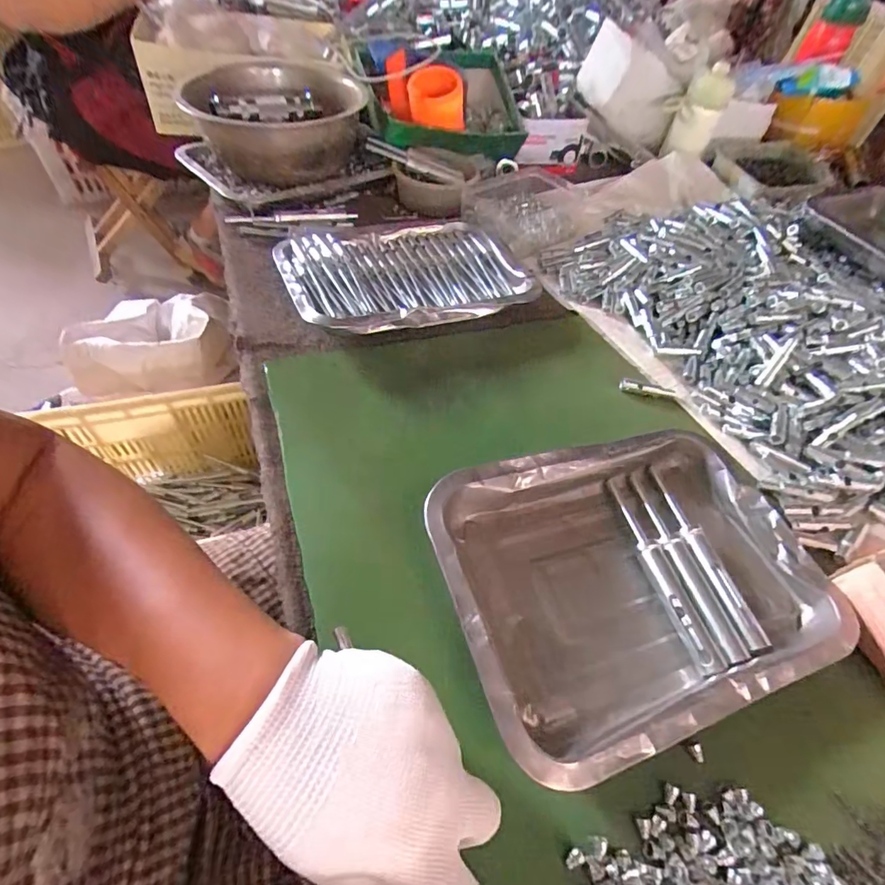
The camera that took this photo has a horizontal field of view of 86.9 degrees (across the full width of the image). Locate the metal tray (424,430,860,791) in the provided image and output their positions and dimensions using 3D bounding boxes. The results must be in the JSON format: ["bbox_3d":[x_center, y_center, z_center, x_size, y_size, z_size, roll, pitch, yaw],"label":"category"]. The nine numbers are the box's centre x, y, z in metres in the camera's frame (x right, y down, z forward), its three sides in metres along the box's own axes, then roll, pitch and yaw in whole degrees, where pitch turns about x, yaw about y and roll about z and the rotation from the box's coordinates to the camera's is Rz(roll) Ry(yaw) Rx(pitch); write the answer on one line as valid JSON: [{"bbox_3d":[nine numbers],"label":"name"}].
[{"bbox_3d":[0.129,0.082,0.313,0.249,0.040,0.181,-13,55,-16],"label":"metal tray"}]

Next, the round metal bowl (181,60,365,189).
[{"bbox_3d":[-0.200,-0.424,0.630,0.190,0.096,0.233,11,52,1],"label":"round metal bowl"}]

